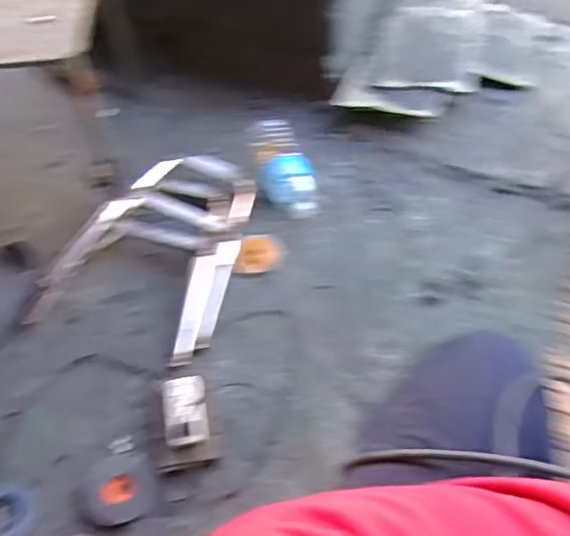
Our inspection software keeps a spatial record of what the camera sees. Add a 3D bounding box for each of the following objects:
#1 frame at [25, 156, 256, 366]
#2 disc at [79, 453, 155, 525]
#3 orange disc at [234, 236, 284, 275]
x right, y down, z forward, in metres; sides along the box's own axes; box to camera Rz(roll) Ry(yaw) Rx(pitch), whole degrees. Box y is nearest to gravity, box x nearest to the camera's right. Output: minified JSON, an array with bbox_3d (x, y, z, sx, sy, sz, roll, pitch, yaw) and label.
[{"bbox_3d":[-0.251,-0.050,1.137,0.330,0.077,0.413,11,57,12],"label":"frame"},{"bbox_3d":[-0.252,0.332,0.915,0.110,0.011,0.102,-2,55,3],"label":"disc"},{"bbox_3d":[-0.048,-0.026,1.130,0.083,0.022,0.074,-1,55,3],"label":"orange disc"}]

